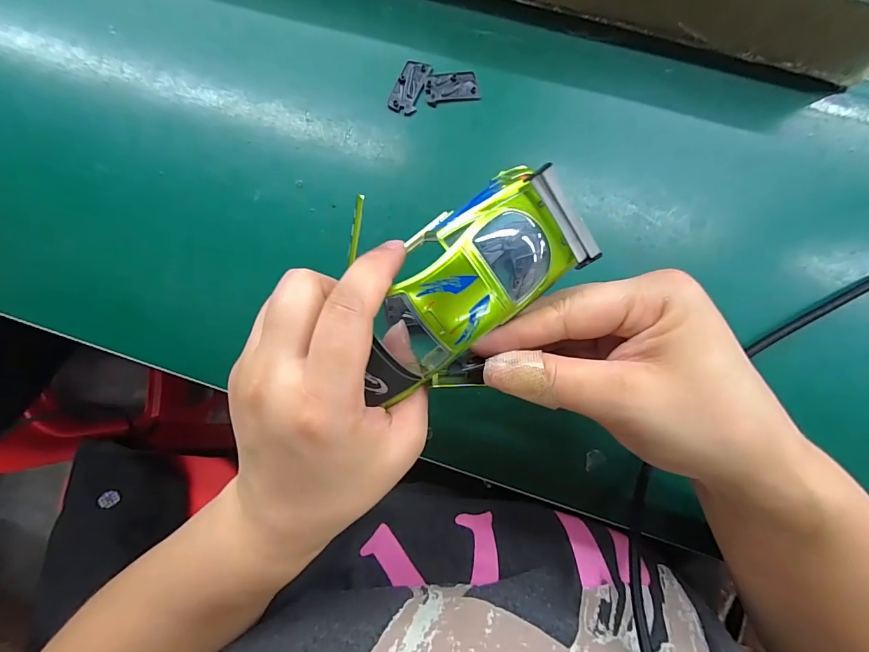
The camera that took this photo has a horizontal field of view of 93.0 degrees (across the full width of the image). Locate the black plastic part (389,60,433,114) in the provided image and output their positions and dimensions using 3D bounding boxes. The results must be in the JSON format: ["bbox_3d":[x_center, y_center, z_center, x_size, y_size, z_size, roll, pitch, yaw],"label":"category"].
[{"bbox_3d":[-0.016,-0.151,0.259,0.016,0.004,0.033,24,92,3],"label":"black plastic part"}]

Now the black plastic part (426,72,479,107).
[{"bbox_3d":[0.012,-0.150,0.259,0.032,0.004,0.017,-5,90,4],"label":"black plastic part"}]

